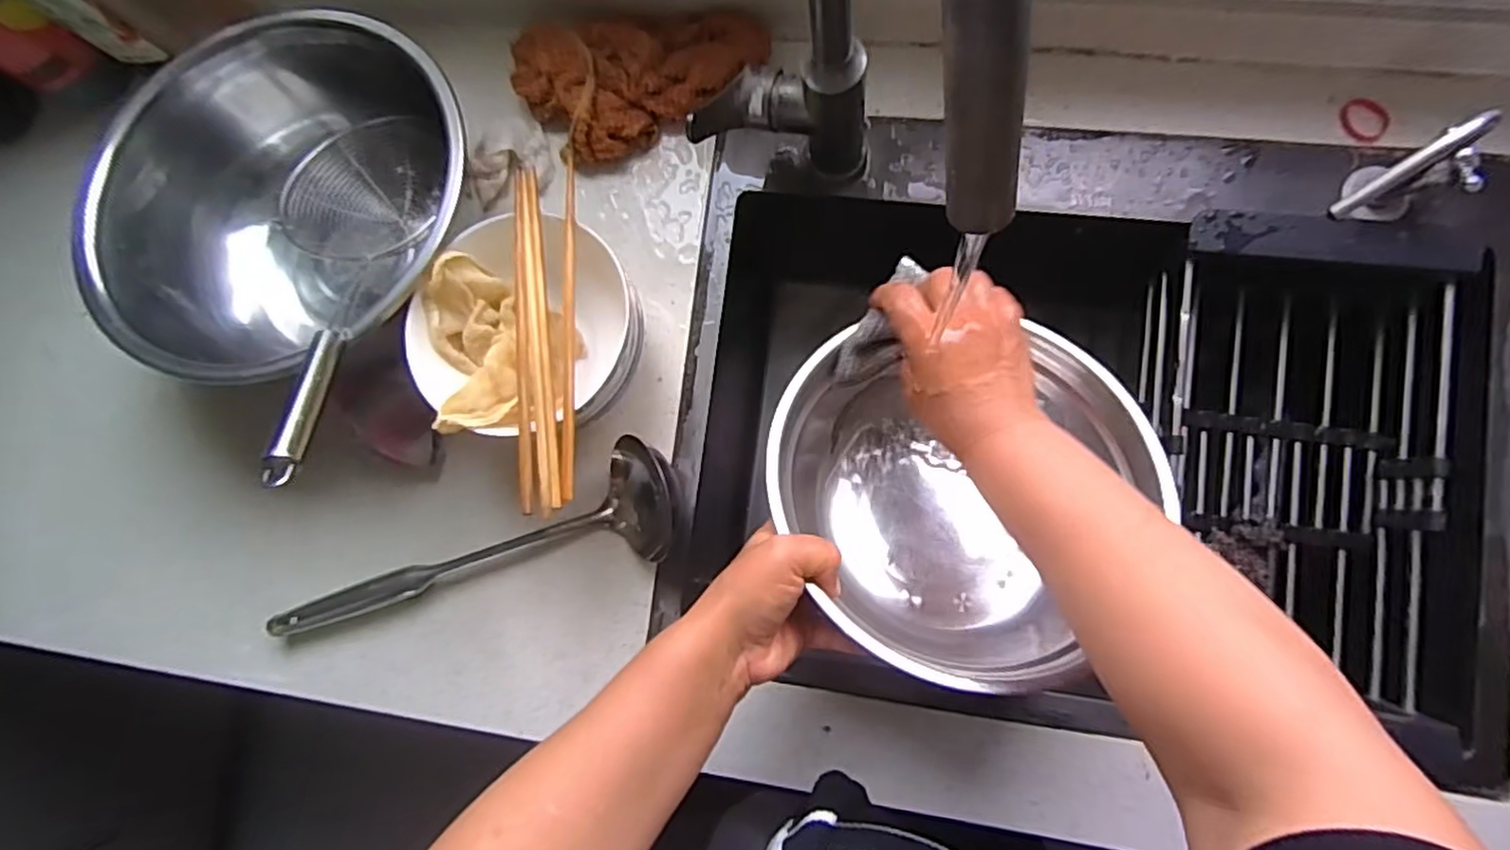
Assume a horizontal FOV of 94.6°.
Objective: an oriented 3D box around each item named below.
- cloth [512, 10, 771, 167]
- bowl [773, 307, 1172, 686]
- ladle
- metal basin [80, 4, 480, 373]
[{"bbox_3d":[-0.099,-0.270,0.563,0.207,0.046,0.116,2,85,8],"label":"cloth"},{"bbox_3d":[0.136,0.044,0.476,0.246,0.095,0.246,1,65,-2],"label":"bowl"},{"bbox_3d":[-0.217,0.112,0.526,0.350,0.060,0.085,-24,82,4],"label":"ladle"},{"bbox_3d":[-0.337,-0.162,0.532,0.274,0.130,0.225,-5,84,7],"label":"metal basin"}]

